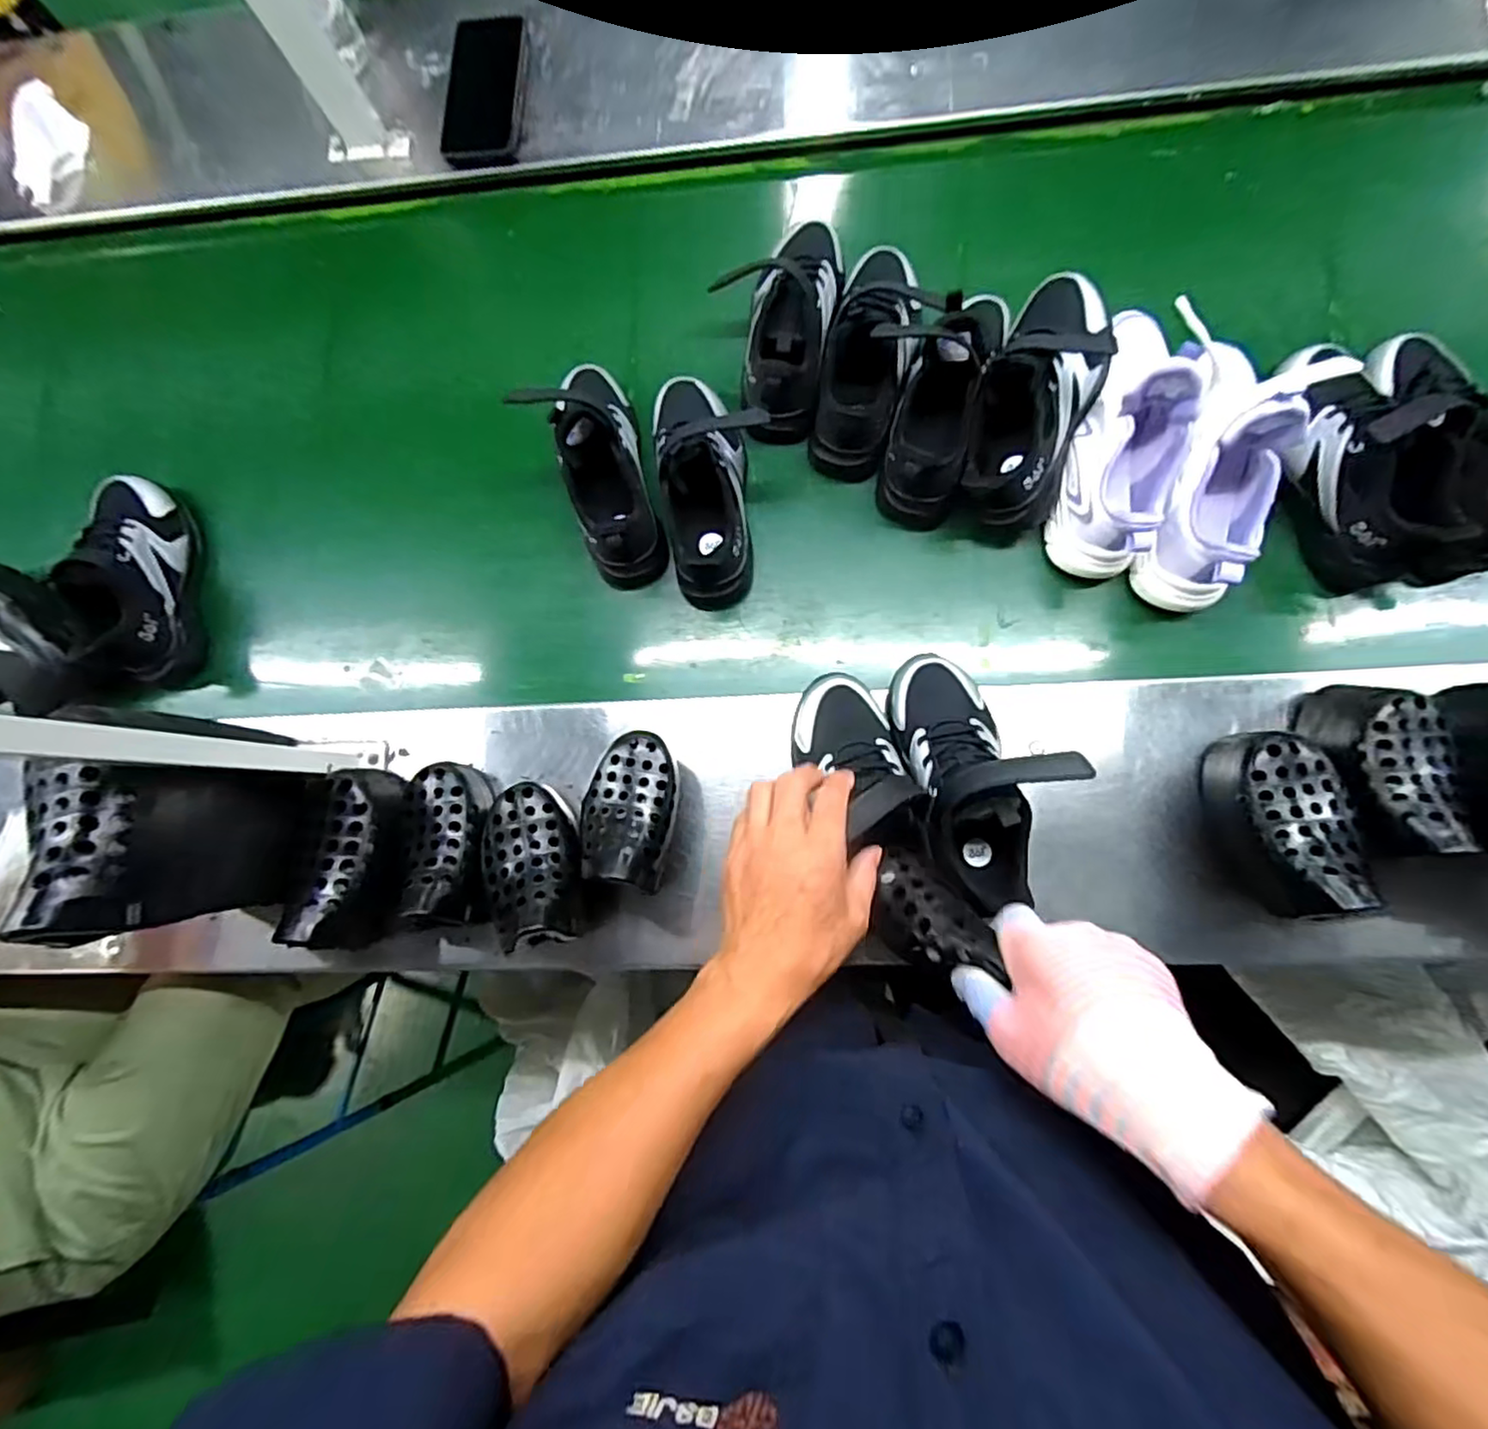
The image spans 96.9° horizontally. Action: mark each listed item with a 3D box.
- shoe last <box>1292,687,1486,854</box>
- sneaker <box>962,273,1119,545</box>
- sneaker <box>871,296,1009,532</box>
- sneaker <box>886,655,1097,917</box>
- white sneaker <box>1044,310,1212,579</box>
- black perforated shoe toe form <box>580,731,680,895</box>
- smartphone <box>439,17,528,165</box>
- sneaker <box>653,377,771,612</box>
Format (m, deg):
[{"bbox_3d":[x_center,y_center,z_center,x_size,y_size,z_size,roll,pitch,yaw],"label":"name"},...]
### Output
[{"bbox_3d":[0.470,0.037,0.493,0.072,0.099,0.128,11,85,7],"label":"shoe last"},{"bbox_3d":[0.248,-0.263,0.550,0.102,0.106,0.217,17,99,8],"label":"sneaker"},{"bbox_3d":[0.178,-0.284,0.584,0.071,0.115,0.204,17,86,7],"label":"sneaker"},{"bbox_3d":[0.180,0.041,0.499,0.096,0.104,0.192,-18,81,4],"label":"sneaker"},{"bbox_3d":[0.332,-0.238,0.562,0.086,0.114,0.216,19,86,7],"label":"white sneaker"},{"bbox_3d":[-0.091,0.075,0.514,0.073,0.061,0.123,11,85,7],"label":"black perforated shoe toe form"},{"bbox_3d":[-0.267,-0.641,0.678,0.080,0.012,0.155,3,86,1],"label":"smartphone"},{"bbox_3d":[-0.042,-0.212,0.599,0.084,0.112,0.207,-3,83,5],"label":"sneaker"}]

